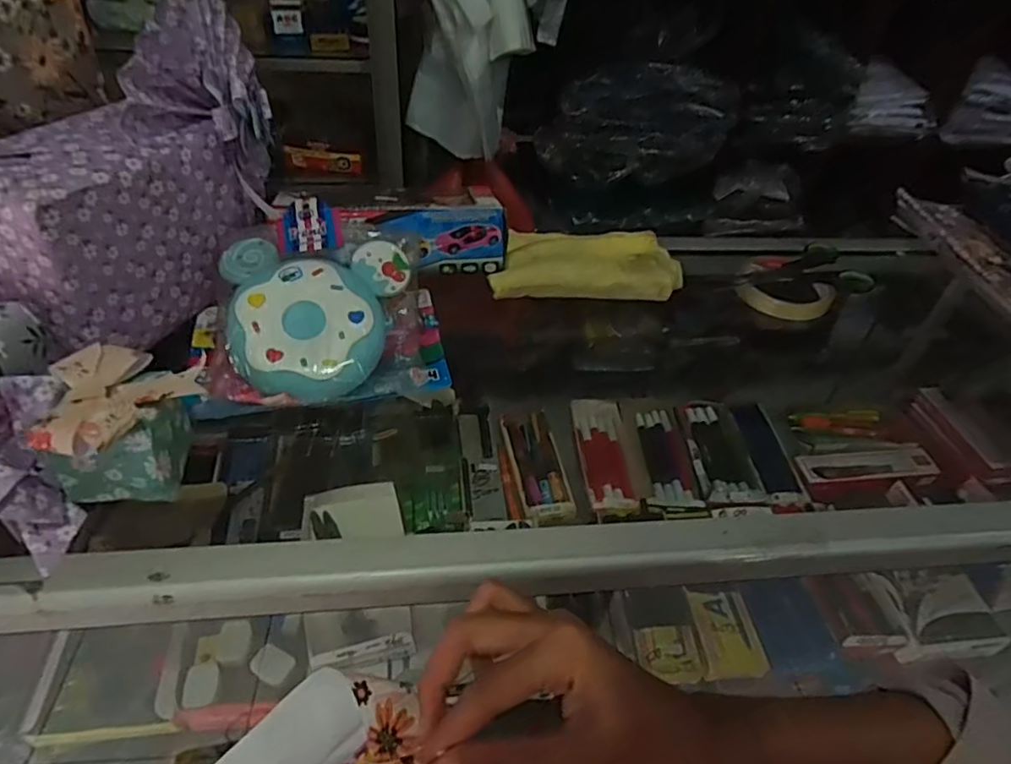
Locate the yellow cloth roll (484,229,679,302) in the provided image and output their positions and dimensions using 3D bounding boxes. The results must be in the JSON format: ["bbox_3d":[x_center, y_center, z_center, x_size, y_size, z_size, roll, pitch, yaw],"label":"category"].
[{"bbox_3d":[0.071,-0.107,0.544,0.161,0.035,0.065,0,44,-6],"label":"yellow cloth roll"}]

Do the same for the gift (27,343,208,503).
[{"bbox_3d":[-0.216,0.028,0.353,0.074,0.065,0.076,-3,45,-10],"label":"gift"}]

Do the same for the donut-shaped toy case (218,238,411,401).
[{"bbox_3d":[-0.143,-0.046,0.441,0.128,0.040,0.122,4,72,-8],"label":"donut-shaped toy case"}]

